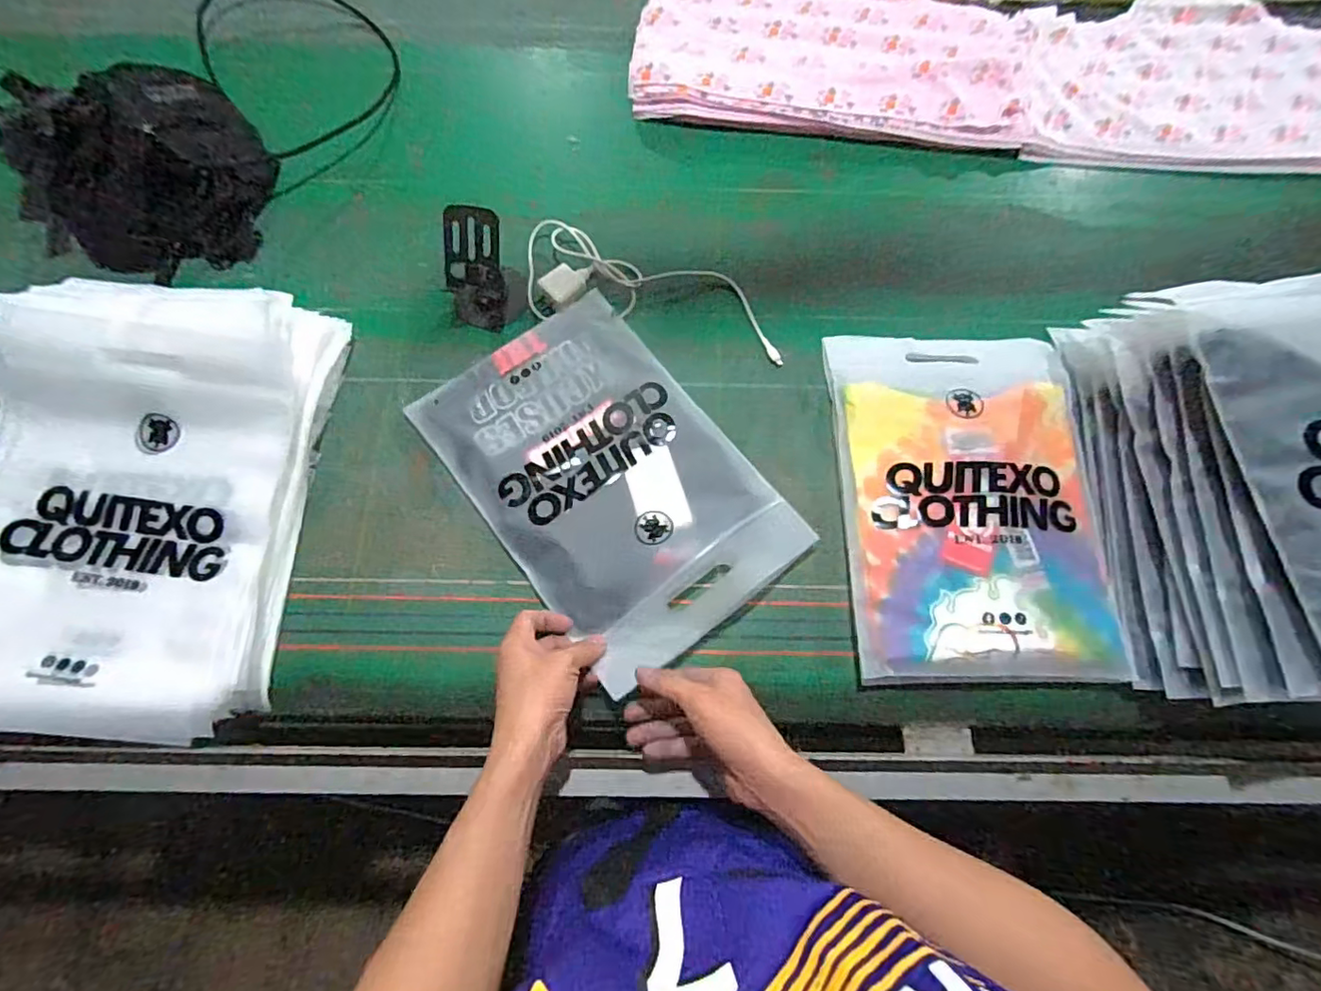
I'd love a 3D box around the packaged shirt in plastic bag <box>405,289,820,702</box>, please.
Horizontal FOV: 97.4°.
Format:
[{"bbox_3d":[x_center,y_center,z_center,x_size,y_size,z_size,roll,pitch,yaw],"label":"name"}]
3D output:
[{"bbox_3d":[-0.056,-0.027,0.578,0.238,0.018,0.363,-37,72,-11],"label":"packaged shirt in plastic bag"}]

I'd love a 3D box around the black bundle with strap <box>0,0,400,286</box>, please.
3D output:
[{"bbox_3d":[-0.590,-0.452,0.712,0.361,0.082,0.392,25,73,6],"label":"black bundle with strap"}]

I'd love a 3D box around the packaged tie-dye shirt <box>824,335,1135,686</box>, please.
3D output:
[{"bbox_3d":[0.305,-0.009,0.569,0.243,0.034,0.360,0,72,-1],"label":"packaged tie-dye shirt"}]

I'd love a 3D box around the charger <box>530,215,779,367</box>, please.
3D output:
[{"bbox_3d":[-0.011,-0.231,0.649,0.308,0.029,0.113,16,73,4],"label":"charger"}]

